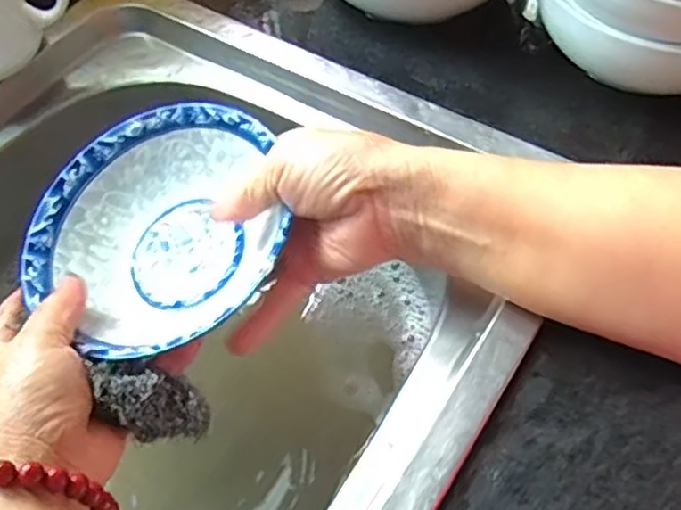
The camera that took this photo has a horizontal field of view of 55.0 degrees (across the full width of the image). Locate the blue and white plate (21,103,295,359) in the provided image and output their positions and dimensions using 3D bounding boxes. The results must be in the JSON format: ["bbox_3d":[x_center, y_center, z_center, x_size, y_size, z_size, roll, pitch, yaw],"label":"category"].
[{"bbox_3d":[-0.094,-0.012,0.353,0.147,0.044,0.147,-5,64,10],"label":"blue and white plate"}]

